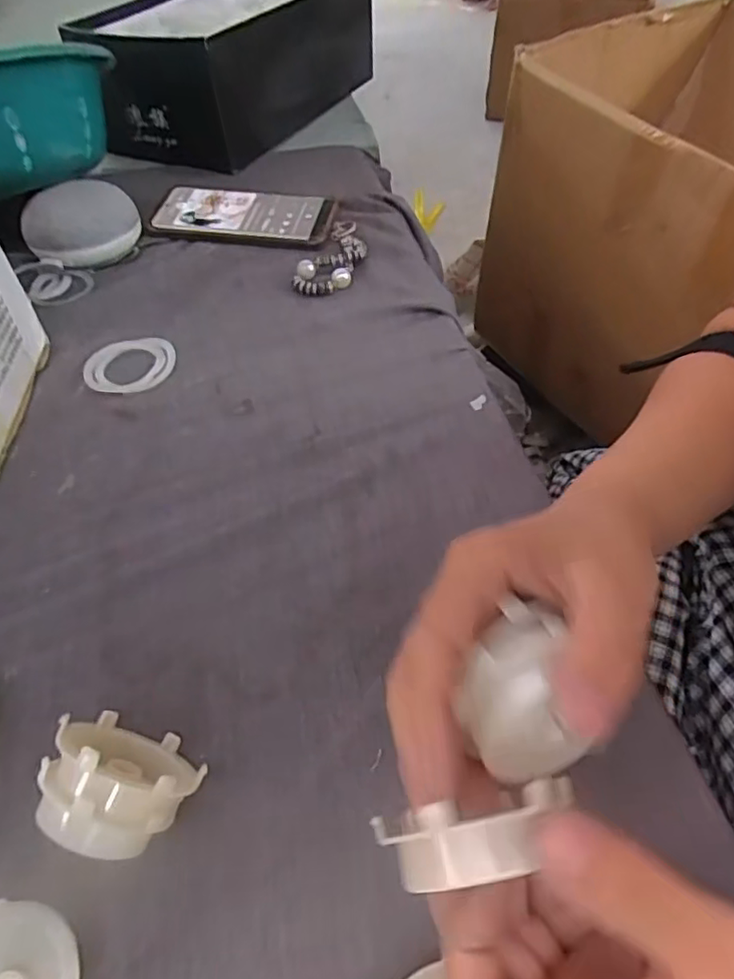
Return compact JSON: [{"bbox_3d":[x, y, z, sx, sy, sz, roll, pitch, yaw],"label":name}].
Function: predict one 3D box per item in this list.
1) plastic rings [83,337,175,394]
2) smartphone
[{"bbox_3d":[-0.176,-0.094,0.457,0.065,0.005,0.065,-1,50,1],"label":"plastic rings"},{"bbox_3d":[-0.117,-0.259,0.582,0.167,0.016,0.066,5,51,6],"label":"smartphone"}]

